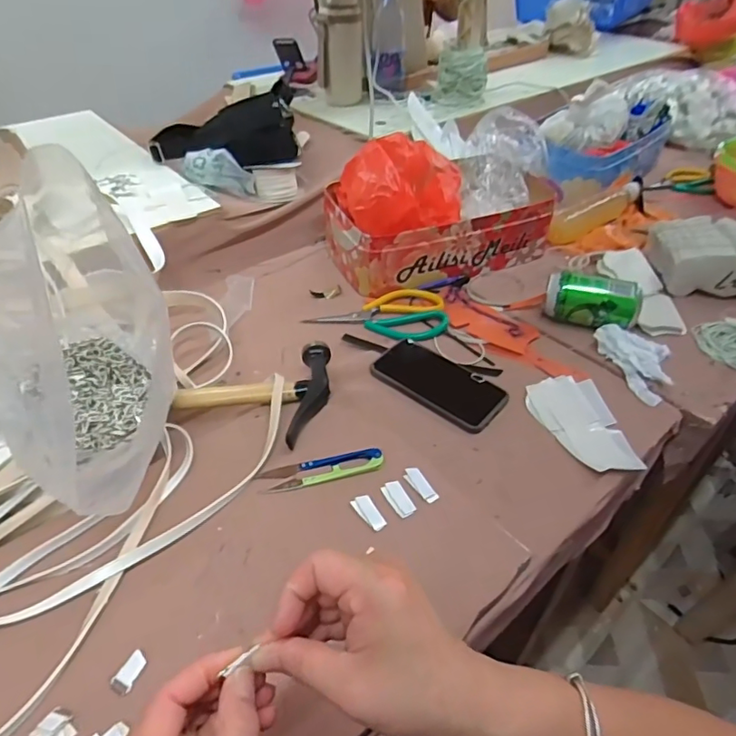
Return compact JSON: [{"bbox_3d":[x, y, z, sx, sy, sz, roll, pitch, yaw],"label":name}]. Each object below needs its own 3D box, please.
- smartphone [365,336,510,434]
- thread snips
[{"bbox_3d":[0.083,0.016,0.645,0.156,0.008,0.074,32,60,31],"label":"smartphone"},{"bbox_3d":[-0.043,0.096,0.525,0.116,0.008,0.028,-10,44,-12],"label":"thread snips"}]

